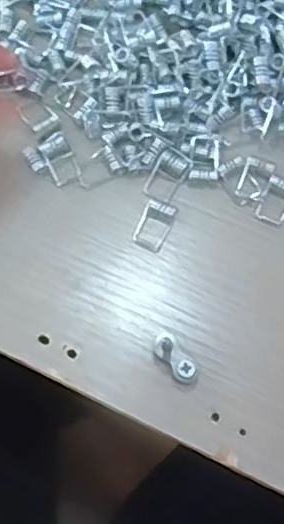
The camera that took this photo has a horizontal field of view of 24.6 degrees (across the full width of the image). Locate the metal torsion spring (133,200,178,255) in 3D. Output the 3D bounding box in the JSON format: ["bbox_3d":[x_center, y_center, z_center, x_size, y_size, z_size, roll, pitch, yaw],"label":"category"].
[{"bbox_3d":[0.006,-0.018,0.308,0.015,0.005,0.023,25,74,8],"label":"metal torsion spring"}]

